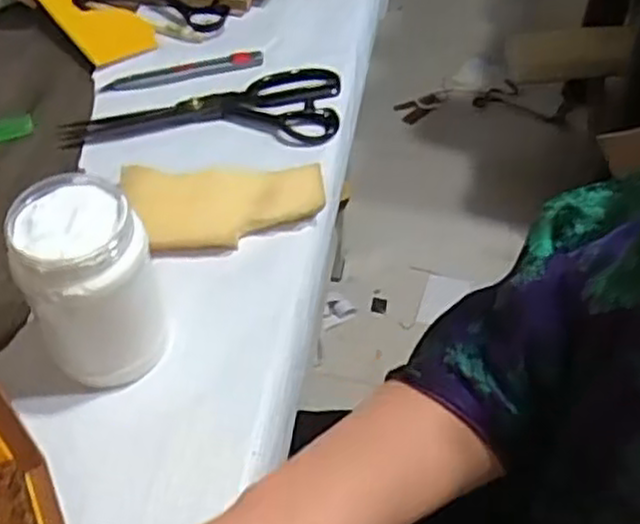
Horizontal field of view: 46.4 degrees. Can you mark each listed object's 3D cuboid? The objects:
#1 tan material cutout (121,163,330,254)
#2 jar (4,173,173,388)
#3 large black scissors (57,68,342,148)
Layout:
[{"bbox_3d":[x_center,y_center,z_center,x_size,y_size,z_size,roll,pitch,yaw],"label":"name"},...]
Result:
[{"bbox_3d":[-0.076,-0.044,0.580,0.154,0.011,0.072,-1,67,-3],"label":"tan material cutout"},{"bbox_3d":[-0.143,0.017,0.465,0.069,0.126,0.074,1,50,-1],"label":"jar"},{"bbox_3d":[-0.103,-0.138,0.667,0.244,0.013,0.098,-4,50,-5],"label":"large black scissors"}]

